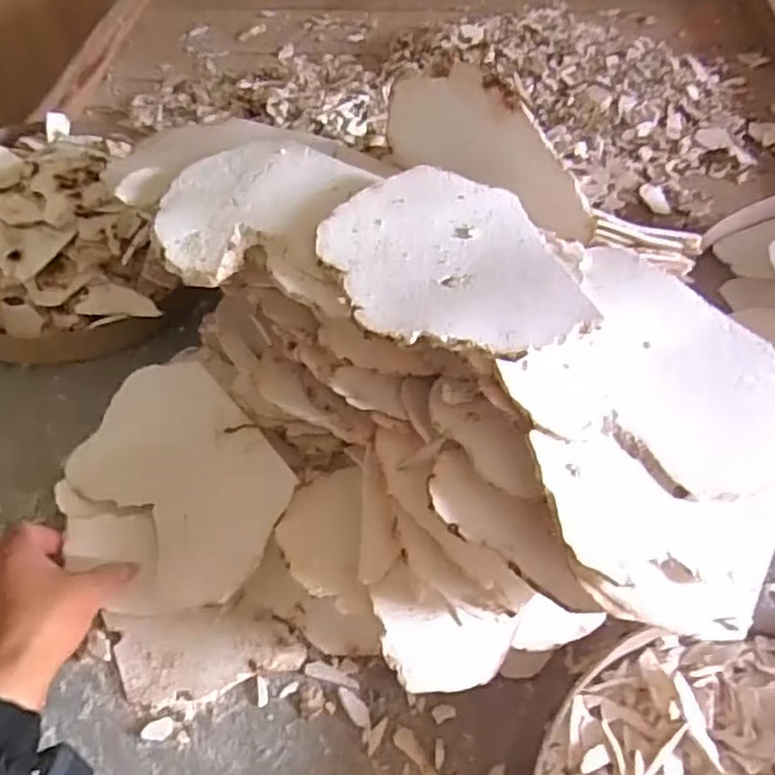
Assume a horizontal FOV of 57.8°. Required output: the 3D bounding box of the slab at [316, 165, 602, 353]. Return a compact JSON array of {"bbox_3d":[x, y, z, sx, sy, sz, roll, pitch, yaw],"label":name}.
[{"bbox_3d":[0.036,-0.075,0.405,0.129,0.015,0.158,-19,53,-14],"label":"slab"}]

